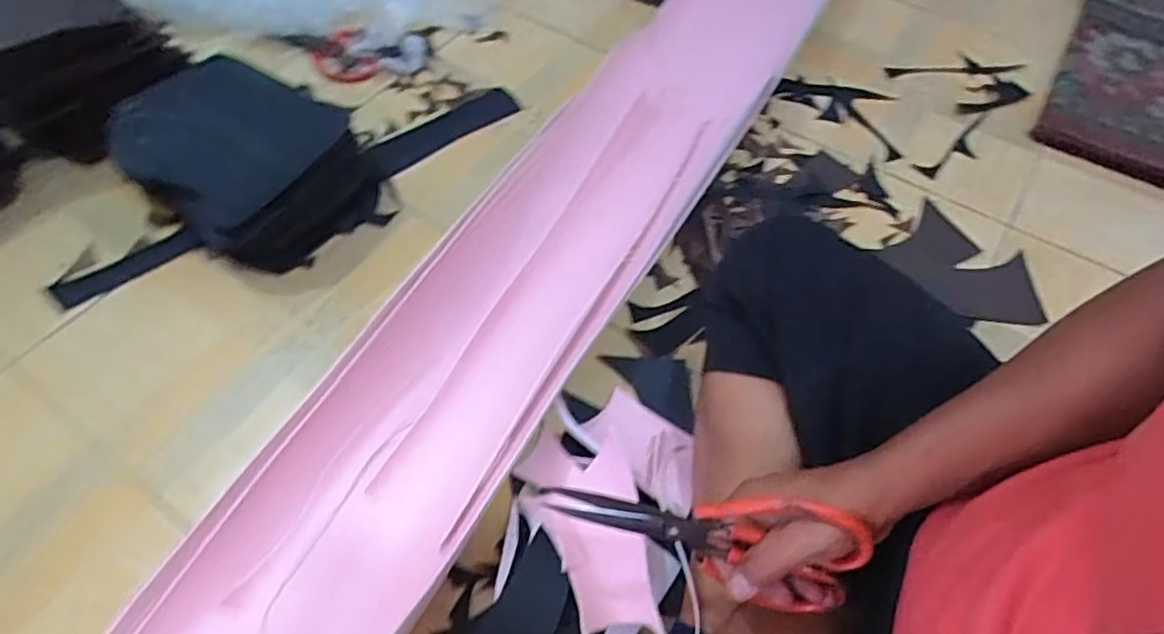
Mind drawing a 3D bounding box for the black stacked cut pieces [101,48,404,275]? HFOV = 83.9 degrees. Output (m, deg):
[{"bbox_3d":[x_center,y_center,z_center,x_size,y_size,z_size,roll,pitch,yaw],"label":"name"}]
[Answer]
[{"bbox_3d":[-0.386,-0.179,0.765,0.270,0.106,0.202,35,62,20],"label":"black stacked cut pieces"}]

